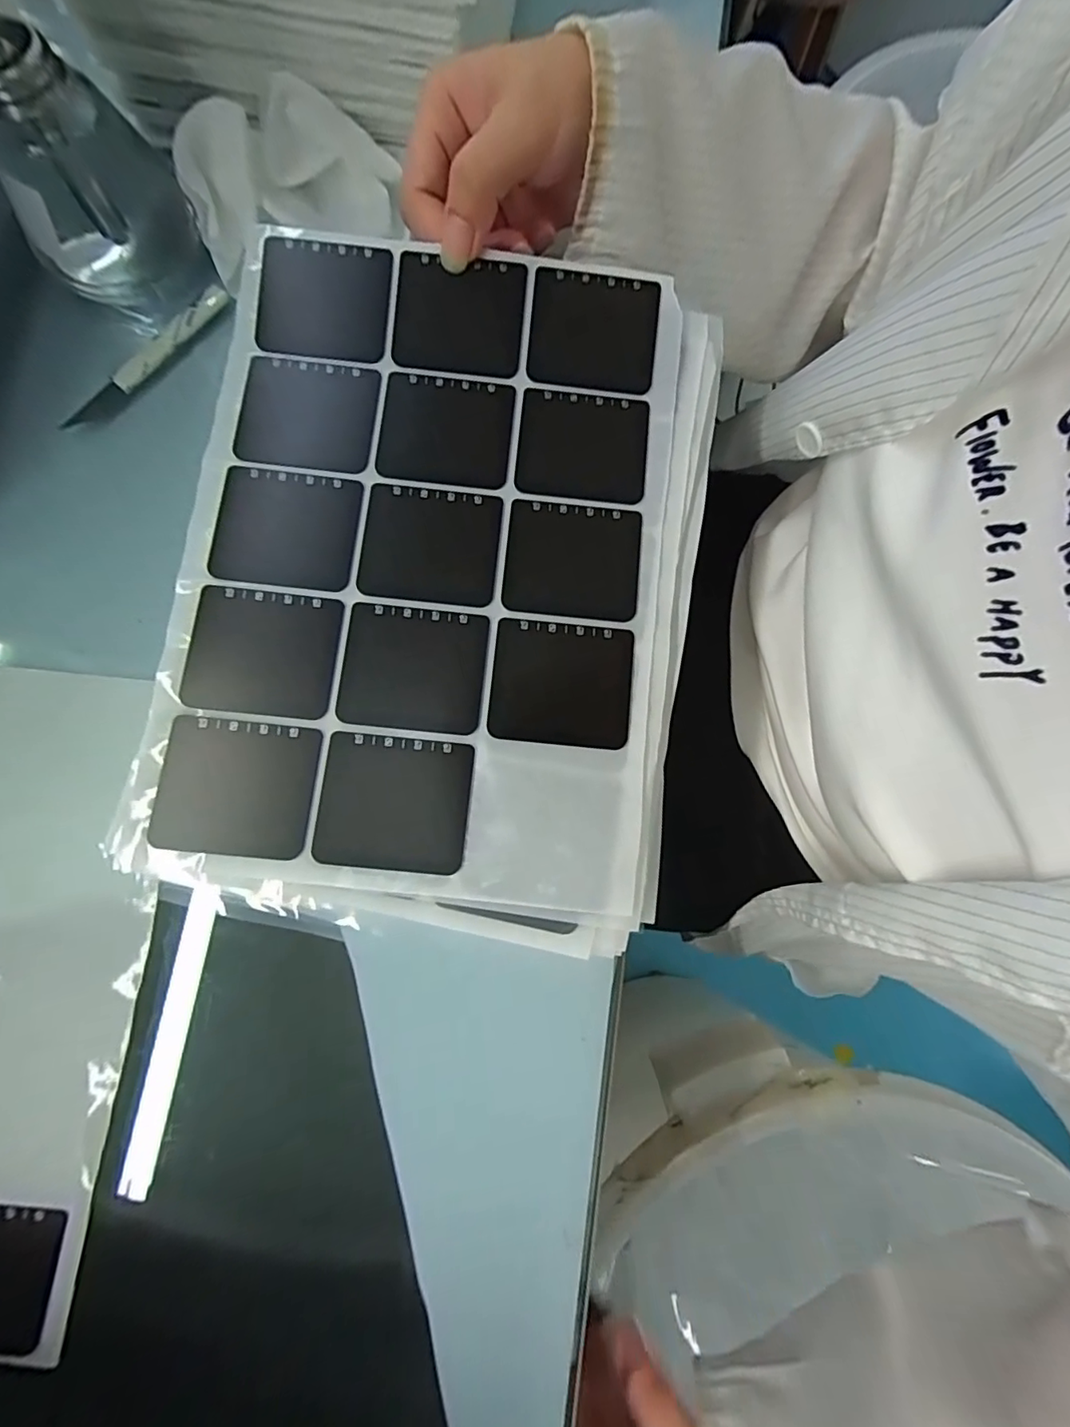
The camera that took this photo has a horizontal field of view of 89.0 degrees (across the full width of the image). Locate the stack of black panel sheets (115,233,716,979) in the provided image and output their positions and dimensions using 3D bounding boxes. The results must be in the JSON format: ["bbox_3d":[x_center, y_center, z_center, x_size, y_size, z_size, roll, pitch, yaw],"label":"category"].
[{"bbox_3d":[-0.042,-0.060,0.221,0.211,0.023,0.274,8,78,2],"label":"stack of black panel sheets"}]

